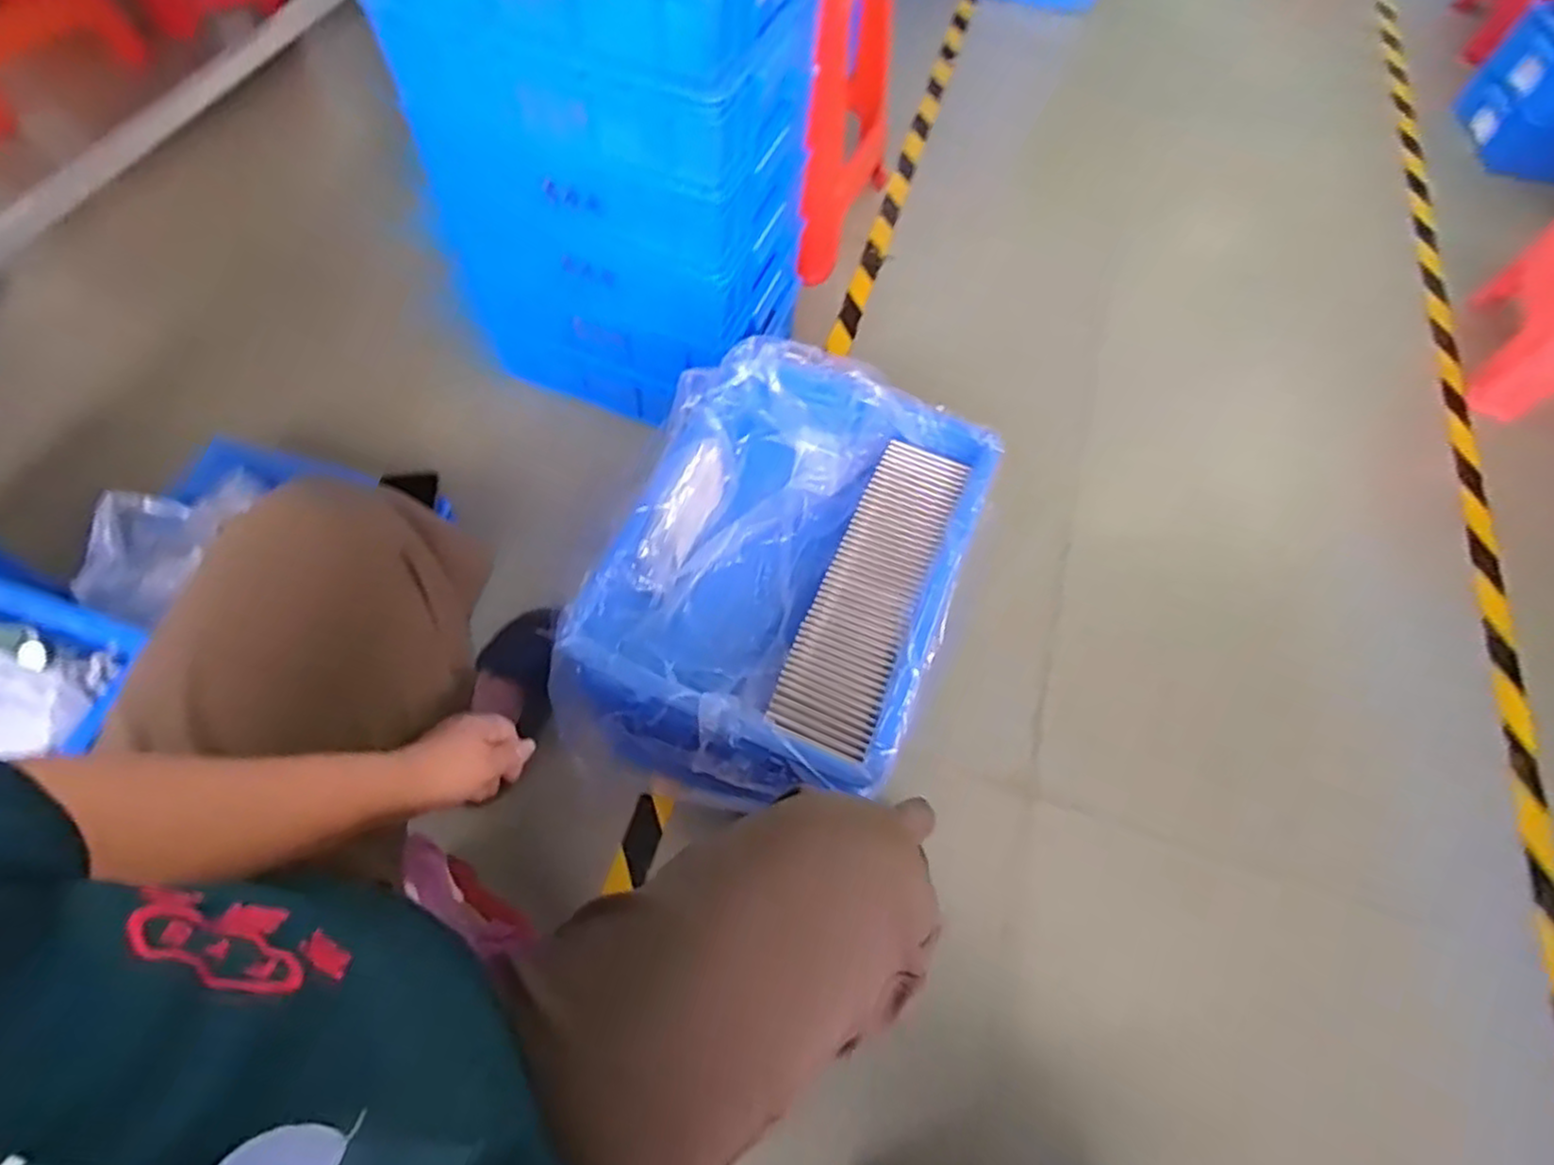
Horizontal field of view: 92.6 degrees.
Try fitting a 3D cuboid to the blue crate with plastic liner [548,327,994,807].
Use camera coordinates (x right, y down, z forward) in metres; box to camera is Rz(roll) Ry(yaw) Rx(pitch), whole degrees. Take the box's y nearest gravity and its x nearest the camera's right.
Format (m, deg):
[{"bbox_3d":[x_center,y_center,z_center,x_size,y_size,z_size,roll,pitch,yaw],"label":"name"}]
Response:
[{"bbox_3d":[0.010,-0.013,0.762,0.328,0.125,0.445,19,62,7],"label":"blue crate with plastic liner"}]

